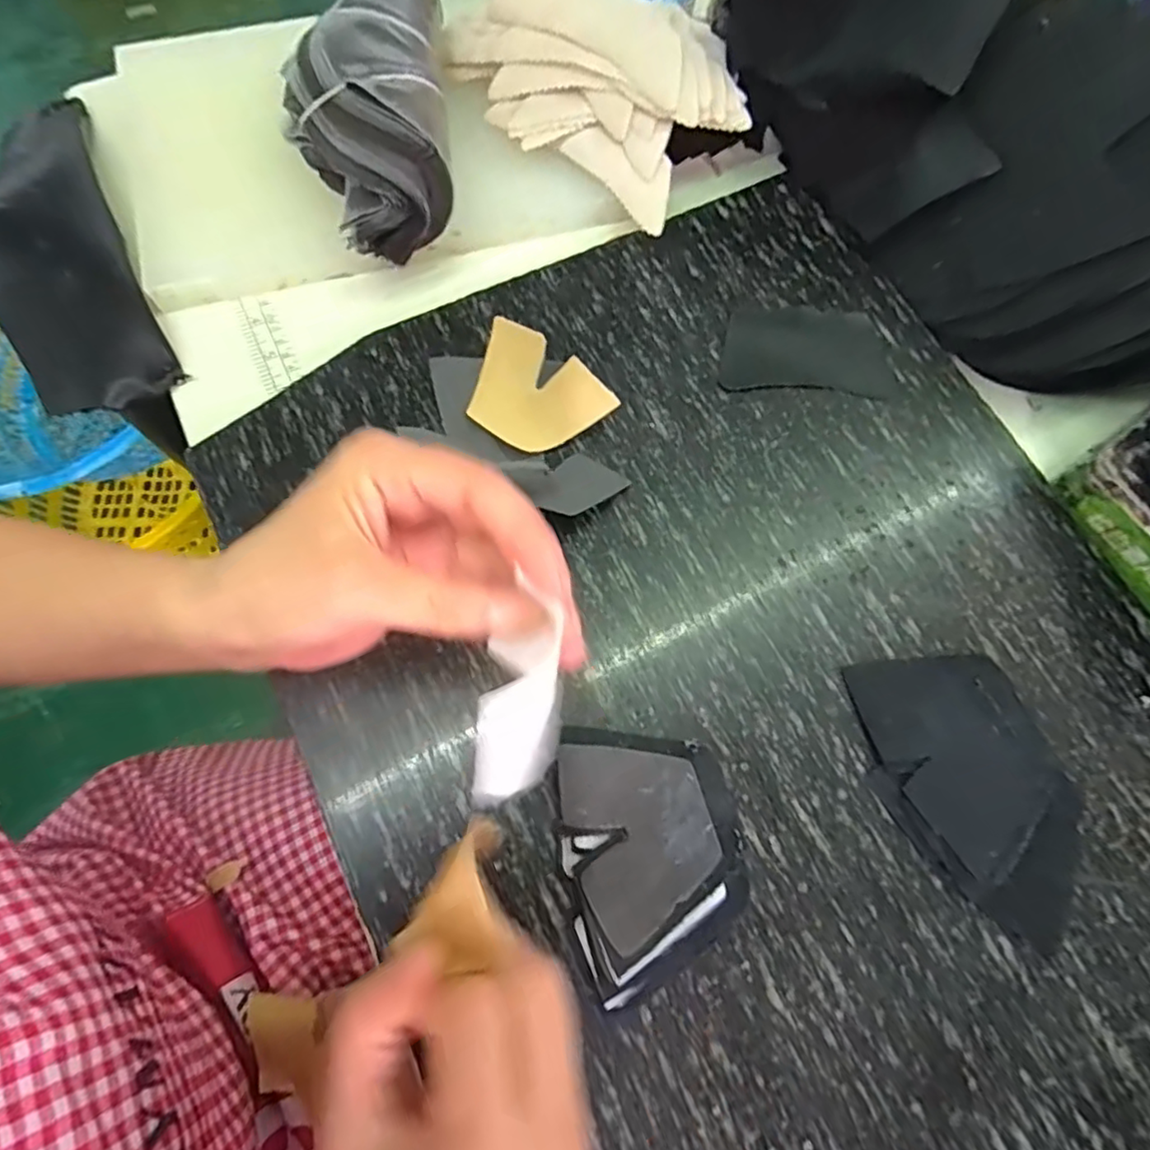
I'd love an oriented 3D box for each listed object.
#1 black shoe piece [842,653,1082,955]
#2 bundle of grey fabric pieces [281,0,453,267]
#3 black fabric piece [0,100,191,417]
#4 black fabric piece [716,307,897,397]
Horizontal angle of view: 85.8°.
[{"bbox_3d":[0.180,0.093,0.278,0.078,0.011,0.127,-24,74,-9],"label":"black shoe piece"},{"bbox_3d":[-0.120,-0.268,0.358,0.089,0.065,0.186,-7,72,-4],"label":"bundle of grey fabric pieces"},{"bbox_3d":[-0.305,-0.196,0.357,0.074,0.041,0.231,-27,75,-10],"label":"black fabric piece"},{"bbox_3d":[0.131,-0.128,0.351,0.095,0.004,0.055,3,72,-1],"label":"black fabric piece"}]

